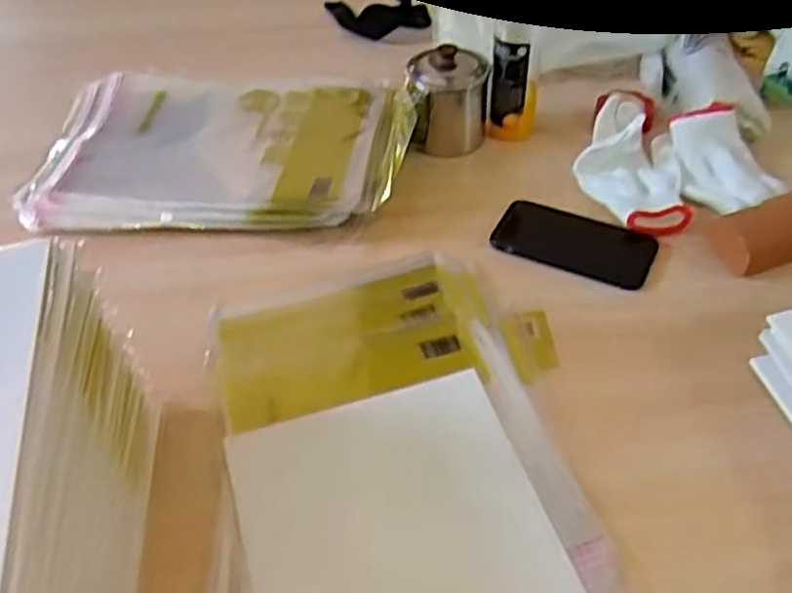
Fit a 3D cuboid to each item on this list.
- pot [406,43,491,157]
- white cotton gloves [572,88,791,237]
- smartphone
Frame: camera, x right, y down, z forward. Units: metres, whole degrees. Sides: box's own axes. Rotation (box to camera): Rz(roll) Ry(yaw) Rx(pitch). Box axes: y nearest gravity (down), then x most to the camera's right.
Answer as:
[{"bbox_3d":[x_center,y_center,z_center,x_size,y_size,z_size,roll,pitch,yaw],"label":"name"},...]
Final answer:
[{"bbox_3d":[0.058,-0.228,0.852,0.088,0.116,0.086,3,47,3],"label":"pot"},{"bbox_3d":[0.278,-0.149,0.797,0.171,0.056,0.202,-16,49,-14],"label":"white cotton gloves"},{"bbox_3d":[0.174,-0.056,0.739,0.148,0.008,0.080,19,50,17],"label":"smartphone"}]

